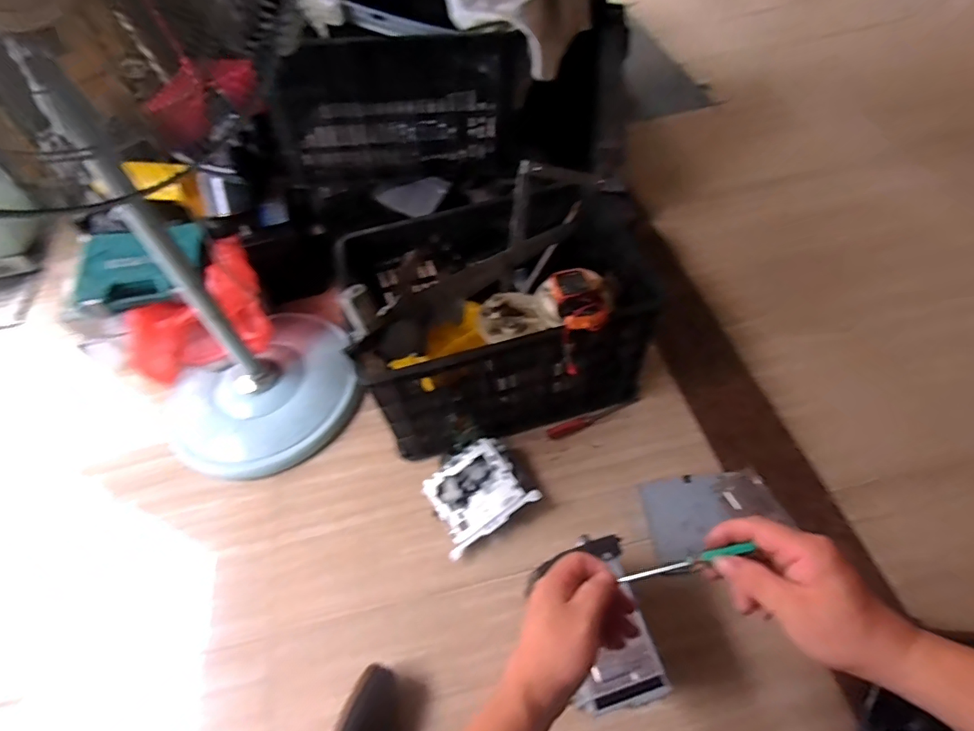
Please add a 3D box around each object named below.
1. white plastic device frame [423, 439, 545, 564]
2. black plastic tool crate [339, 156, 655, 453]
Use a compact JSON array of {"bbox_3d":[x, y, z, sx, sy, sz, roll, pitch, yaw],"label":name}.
[{"bbox_3d":[-0.016,0.214,0.866,0.156,0.036,0.136,-35,61,-1],"label":"white plastic device frame"},{"bbox_3d":[0.026,-0.103,0.939,0.510,0.316,0.374,-14,55,-6],"label":"black plastic tool crate"}]

